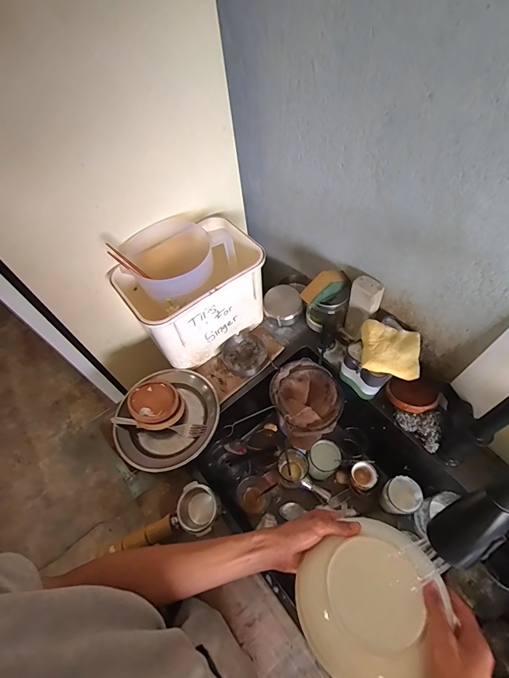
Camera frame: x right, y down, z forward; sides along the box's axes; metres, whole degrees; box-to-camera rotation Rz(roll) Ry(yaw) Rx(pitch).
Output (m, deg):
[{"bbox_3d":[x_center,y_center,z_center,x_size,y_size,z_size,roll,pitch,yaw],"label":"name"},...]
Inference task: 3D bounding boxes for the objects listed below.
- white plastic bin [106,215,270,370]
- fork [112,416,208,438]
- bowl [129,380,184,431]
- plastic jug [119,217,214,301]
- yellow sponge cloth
[{"bbox_3d":[-0.124,-0.101,0.743,0.270,0.237,0.187,-35,61,-17],"label":"white plastic bin"},{"bbox_3d":[-0.192,0.173,0.687,0.195,0.018,0.026,7,58,9],"label":"fork"},{"bbox_3d":[-0.203,0.132,0.701,0.097,0.040,0.111,-30,60,-14],"label":"bowl"},{"bbox_3d":[-0.161,-0.146,0.685,0.167,0.113,0.156,-32,61,-15],"label":"plastic jug"},{"bbox_3d":[0.256,0.018,0.641,0.102,0.022,0.107,9,59,10],"label":"yellow sponge cloth"}]

